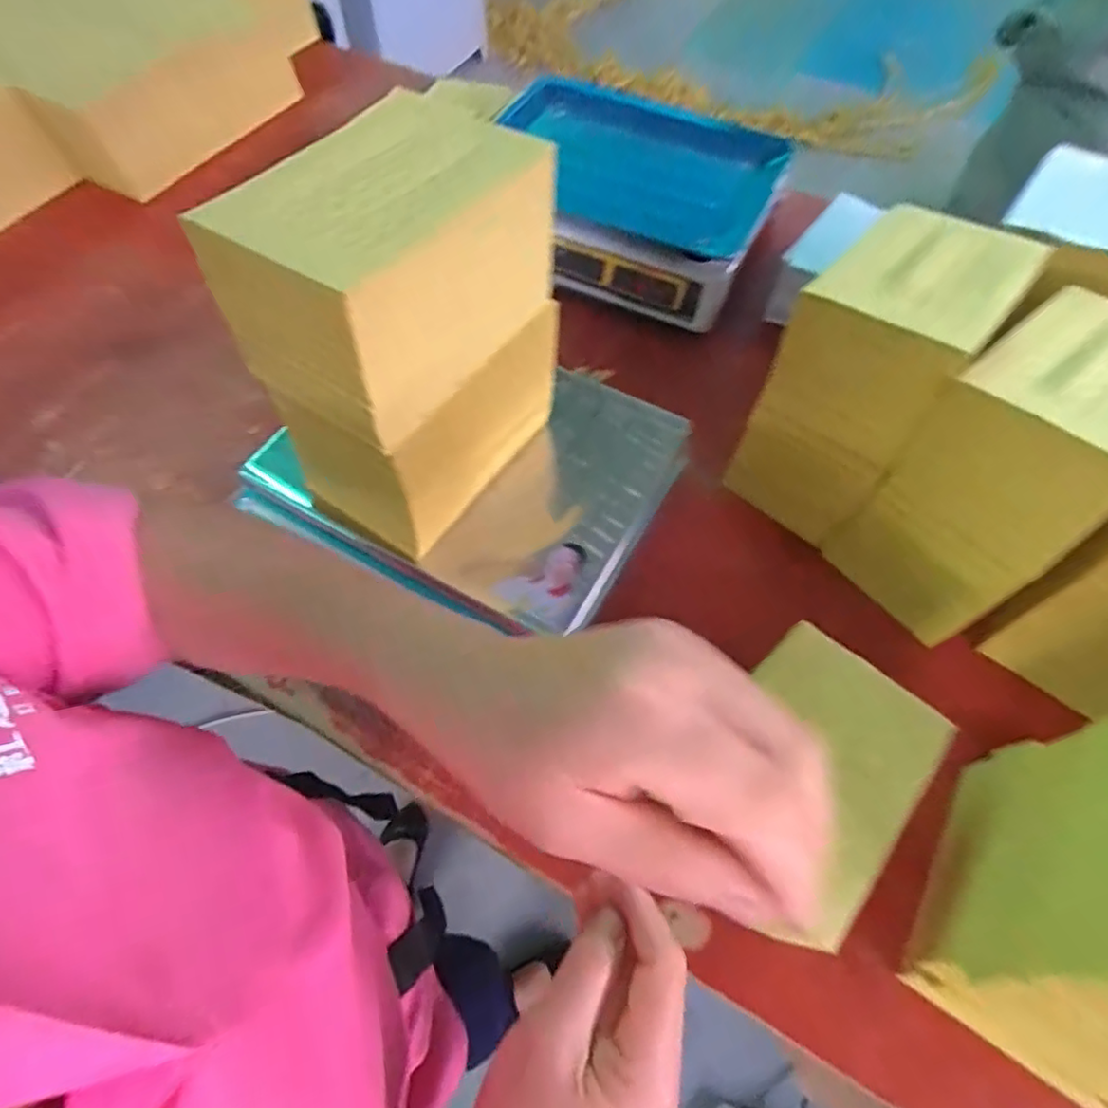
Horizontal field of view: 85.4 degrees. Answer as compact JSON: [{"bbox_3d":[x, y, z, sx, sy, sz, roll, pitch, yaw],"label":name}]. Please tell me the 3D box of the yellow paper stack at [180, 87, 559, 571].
[{"bbox_3d":[-0.090,-0.129,0.397,0.123,0.215,0.178,33,67,16],"label":"yellow paper stack"}]

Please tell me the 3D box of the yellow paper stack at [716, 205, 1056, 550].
[{"bbox_3d":[0.263,-0.149,0.513,0.115,0.193,0.187,37,68,17],"label":"yellow paper stack"}]

